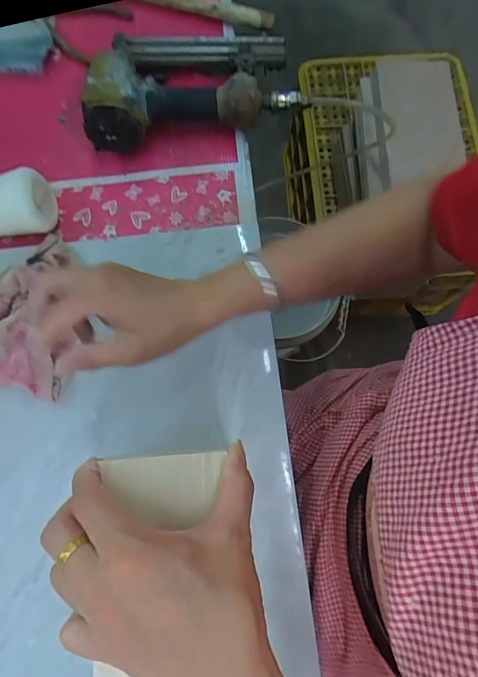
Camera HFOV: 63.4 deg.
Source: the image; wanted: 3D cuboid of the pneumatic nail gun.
[{"bbox_3d":[-0.058,-0.298,0.449,0.219,0.057,0.154,-1,76,-1],"label":"pneumatic nail gun"}]

